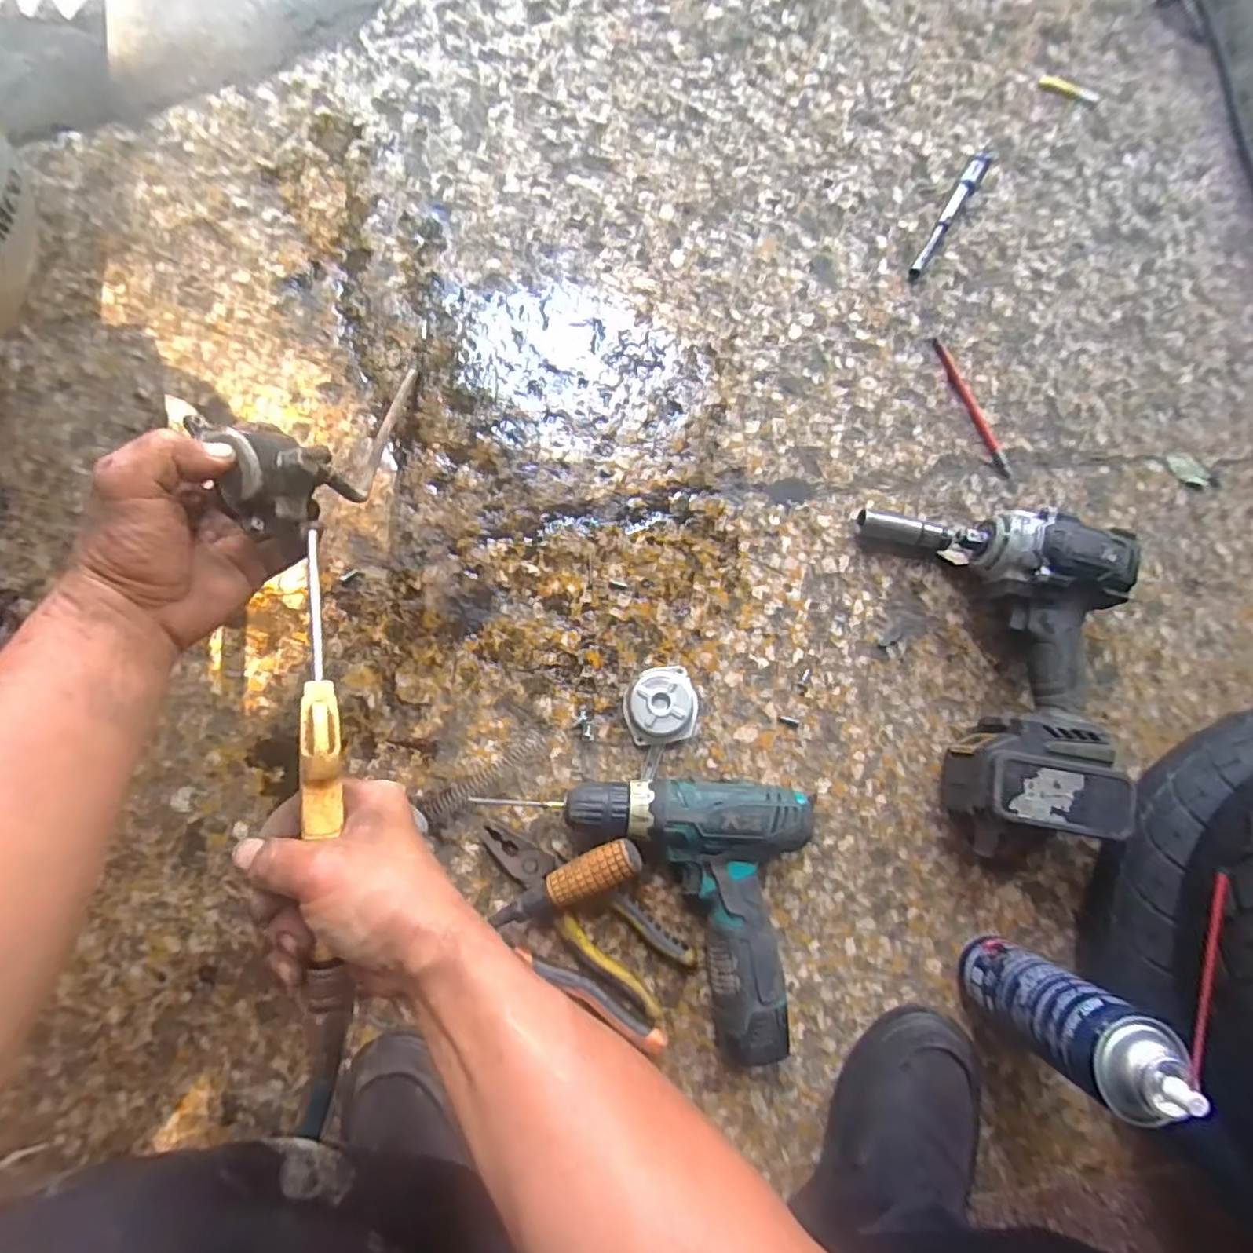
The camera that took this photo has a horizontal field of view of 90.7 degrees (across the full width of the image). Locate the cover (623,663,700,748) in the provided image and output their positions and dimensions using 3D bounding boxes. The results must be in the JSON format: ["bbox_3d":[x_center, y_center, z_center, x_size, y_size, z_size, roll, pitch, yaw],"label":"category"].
[{"bbox_3d":[0.029,0.066,0.520,0.061,0.022,0.061,0,83,-2],"label":"cover"}]

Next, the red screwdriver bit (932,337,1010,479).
[{"bbox_3d":[0.323,-0.207,0.580,0.013,0.009,0.147,-22,84,-5],"label":"red screwdriver bit"}]

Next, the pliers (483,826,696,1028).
[{"bbox_3d":[-0.037,0.225,0.492,0.191,0.022,0.061,38,83,3],"label":"pliers"}]

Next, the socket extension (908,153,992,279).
[{"bbox_3d":[0.309,-0.392,0.591,0.017,0.019,0.135,30,83,2],"label":"socket extension"}]

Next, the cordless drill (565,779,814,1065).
[{"bbox_3d":[0.039,0.215,0.481,0.186,0.052,0.197,9,82,-1],"label":"cordless drill"}]

